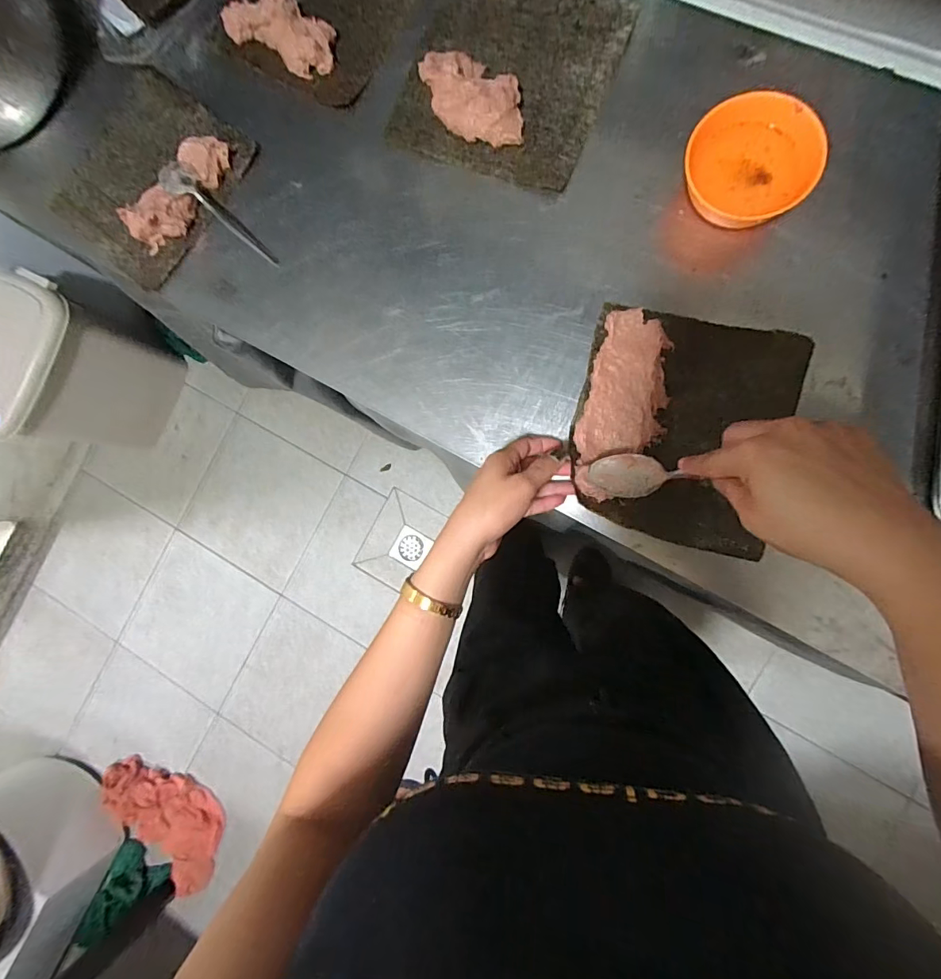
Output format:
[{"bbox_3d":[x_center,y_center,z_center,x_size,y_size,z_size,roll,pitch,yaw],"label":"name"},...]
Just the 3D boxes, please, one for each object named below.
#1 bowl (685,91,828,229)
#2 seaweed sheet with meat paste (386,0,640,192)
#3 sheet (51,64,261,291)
[{"bbox_3d":[0.240,-0.280,0.411,0.103,0.051,0.096,0,87,9],"label":"bowl"},{"bbox_3d":[0.035,-0.408,0.455,0.193,0.031,0.183,23,91,10],"label":"seaweed sheet with meat paste"},{"bbox_3d":[-0.354,-0.344,0.509,0.175,0.031,0.196,37,93,9],"label":"sheet"}]

